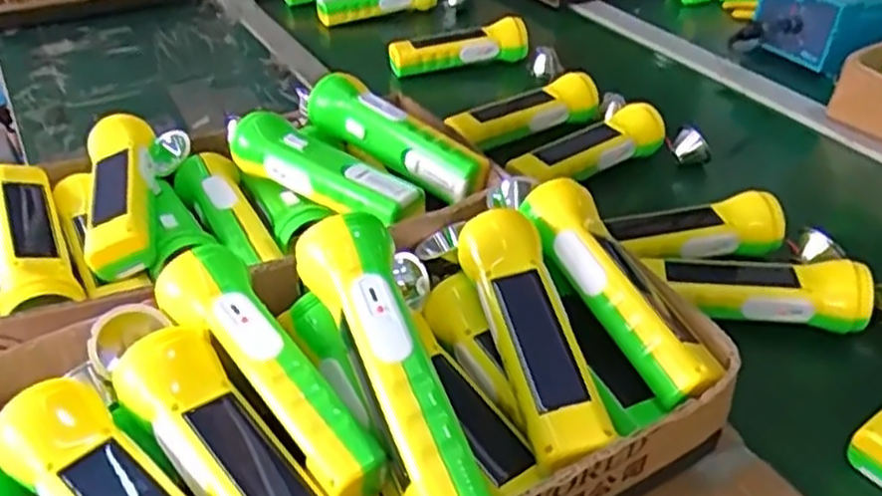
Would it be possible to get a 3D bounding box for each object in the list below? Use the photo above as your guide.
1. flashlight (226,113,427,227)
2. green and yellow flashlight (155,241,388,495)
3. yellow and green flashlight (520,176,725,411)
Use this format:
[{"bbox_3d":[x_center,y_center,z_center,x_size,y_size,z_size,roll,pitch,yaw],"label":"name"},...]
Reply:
[{"bbox_3d":[-0.095,-0.061,0.597,0.190,0.040,0.043,25,41,29],"label":"flashlight"},{"bbox_3d":[-0.090,0.065,0.409,0.050,0.046,0.168,-30,59,-30],"label":"green and yellow flashlight"},{"bbox_3d":[0.109,0.025,0.474,0.058,0.043,0.168,19,32,-48],"label":"yellow and green flashlight"}]

